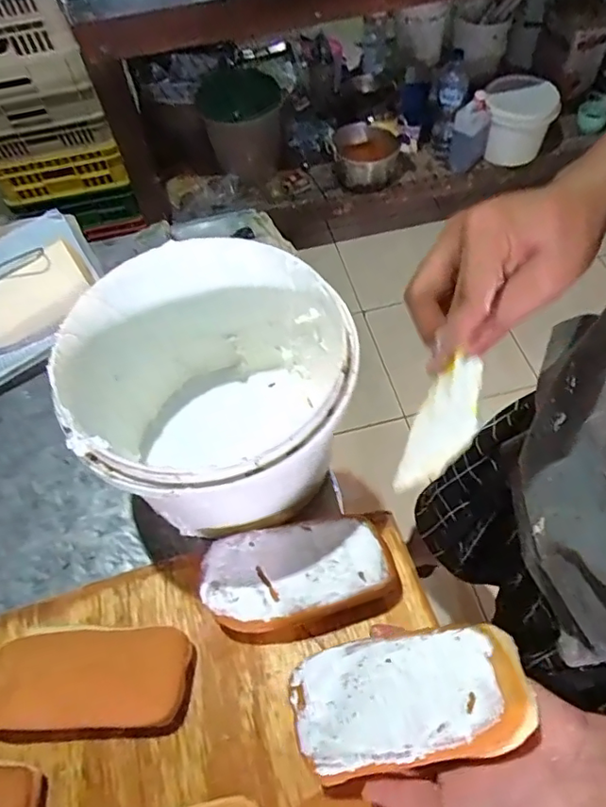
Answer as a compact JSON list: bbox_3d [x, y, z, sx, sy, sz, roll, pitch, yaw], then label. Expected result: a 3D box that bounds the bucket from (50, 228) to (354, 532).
[{"bbox_3d":[-0.070,-0.004,0.473,0.210,0.168,0.212,-2,58,3],"label":"bucket"}]

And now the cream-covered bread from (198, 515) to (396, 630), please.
[{"bbox_3d":[-0.004,0.141,0.449,0.147,0.039,0.074,-8,58,-1],"label":"cream-covered bread"}]

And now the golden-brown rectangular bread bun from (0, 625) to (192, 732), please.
[{"bbox_3d":[-0.165,0.208,0.417,0.148,0.049,0.070,-2,58,3],"label":"golden-brown rectangular bread bun"}]

